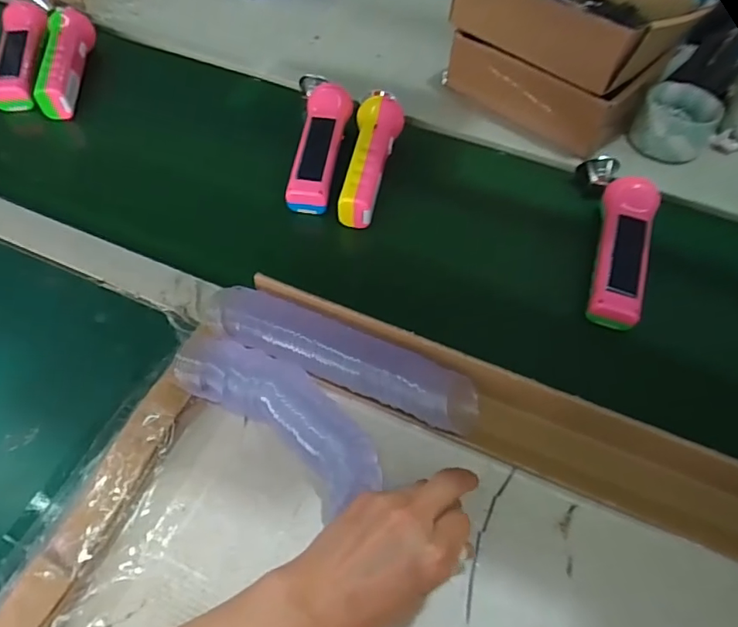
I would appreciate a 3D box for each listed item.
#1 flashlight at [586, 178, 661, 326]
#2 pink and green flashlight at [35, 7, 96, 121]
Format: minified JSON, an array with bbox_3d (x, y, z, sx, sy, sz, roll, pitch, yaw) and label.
[{"bbox_3d":[0.238,-0.061,0.494,0.045,0.044,0.157,18,59,10],"label":"flashlight"},{"bbox_3d":[-0.369,-0.308,0.639,0.048,0.045,0.169,-8,58,-6],"label":"pink and green flashlight"}]

